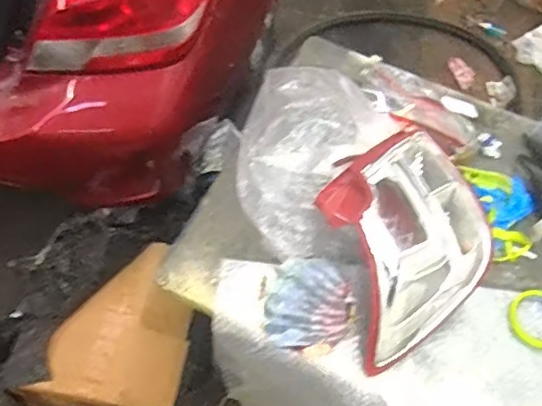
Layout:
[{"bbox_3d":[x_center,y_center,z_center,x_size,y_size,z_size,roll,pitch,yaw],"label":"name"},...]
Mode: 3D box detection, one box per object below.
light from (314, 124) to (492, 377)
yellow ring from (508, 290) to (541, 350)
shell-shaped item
[{"bbox_3d":[0.223,0.035,0.964,0.259,0.115,0.403,-13,61,-12],"label":"light"},{"bbox_3d":[0.452,0.195,0.961,0.100,0.013,0.096,2,59,-3],"label":"yellow ring"},{"bbox_3d":[0.067,0.167,0.945,0.140,0.019,0.155,7,59,1],"label":"shell-shaped item"}]

